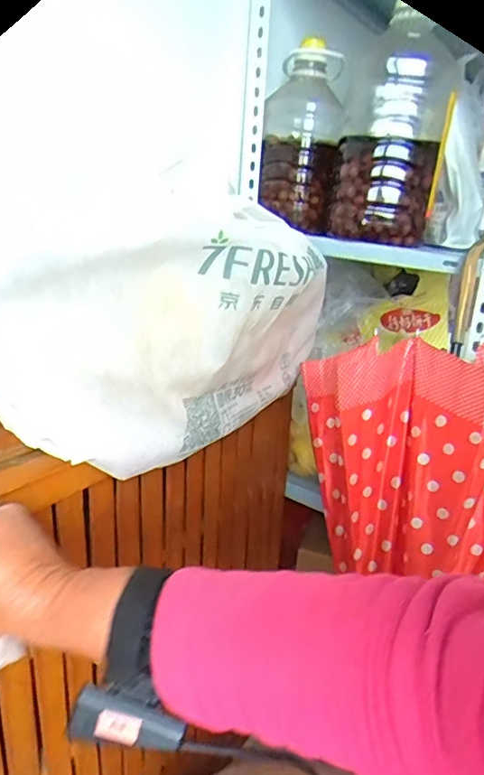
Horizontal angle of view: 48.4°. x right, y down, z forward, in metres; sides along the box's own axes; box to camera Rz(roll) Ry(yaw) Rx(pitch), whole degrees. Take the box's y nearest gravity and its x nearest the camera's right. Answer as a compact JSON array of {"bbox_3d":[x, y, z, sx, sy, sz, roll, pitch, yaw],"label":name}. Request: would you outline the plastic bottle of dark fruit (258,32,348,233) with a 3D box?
[{"bbox_3d":[0.089,-0.379,0.830,0.111,0.247,0.101,5,20,0],"label":"plastic bottle of dark fruit"}]

